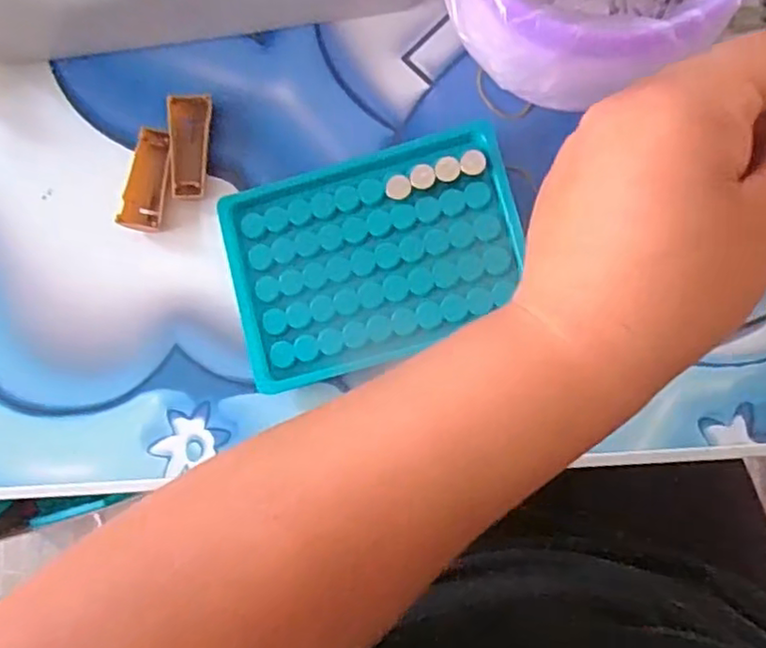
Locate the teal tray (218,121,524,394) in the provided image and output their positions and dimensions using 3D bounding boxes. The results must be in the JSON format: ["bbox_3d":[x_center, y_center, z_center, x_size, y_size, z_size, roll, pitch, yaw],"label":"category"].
[{"bbox_3d":[-0.005,-0.032,0.296,0.129,0.014,0.096,-16,82,5],"label":"teal tray"}]

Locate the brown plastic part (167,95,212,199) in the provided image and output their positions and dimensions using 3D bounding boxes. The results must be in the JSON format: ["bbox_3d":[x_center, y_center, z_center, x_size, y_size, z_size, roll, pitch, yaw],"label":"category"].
[{"bbox_3d":[-0.094,-0.086,0.316,0.020,0.009,0.049,0,89,-3],"label":"brown plastic part"}]

